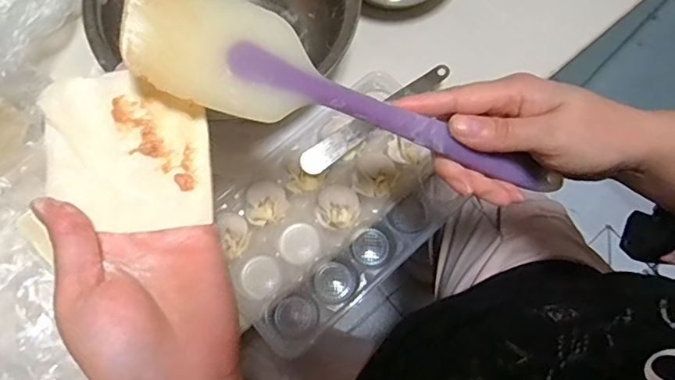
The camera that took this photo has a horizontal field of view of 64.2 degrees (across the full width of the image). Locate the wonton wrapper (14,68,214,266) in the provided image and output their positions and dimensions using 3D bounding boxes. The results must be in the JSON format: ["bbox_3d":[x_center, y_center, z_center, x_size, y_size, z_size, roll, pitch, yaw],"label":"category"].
[{"bbox_3d":[-0.104,-0.017,0.258,0.082,0.017,0.078,-5,73,-3],"label":"wonton wrapper"}]

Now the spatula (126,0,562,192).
[{"bbox_3d":[0.018,-0.041,0.285,0.250,0.011,0.051,18,71,-25],"label":"spatula"}]

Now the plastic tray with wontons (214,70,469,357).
[{"bbox_3d":[-0.005,0.018,0.454,0.213,0.032,0.139,-41,79,-12],"label":"plastic tray with wontons"}]

